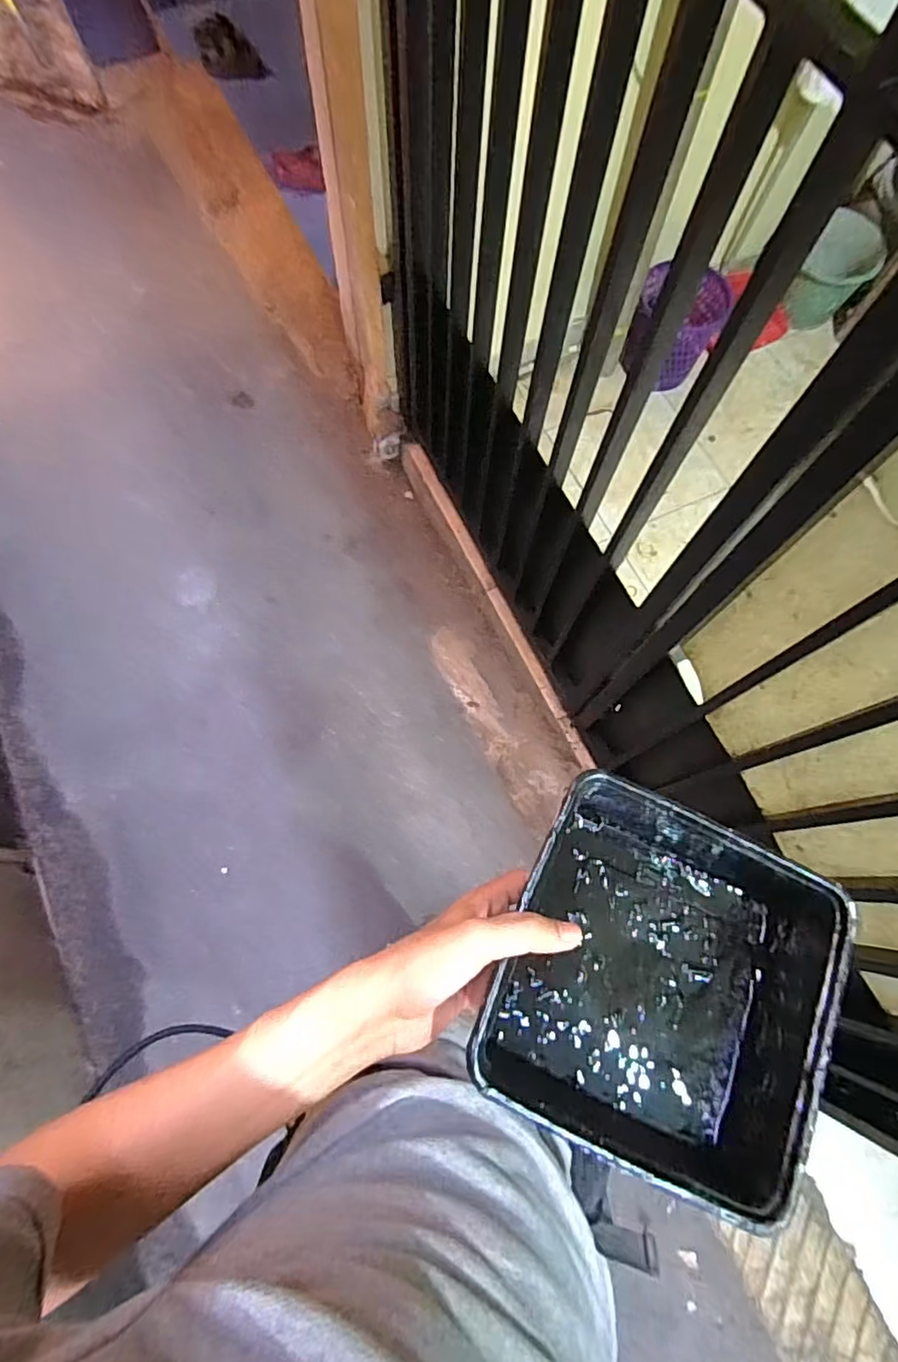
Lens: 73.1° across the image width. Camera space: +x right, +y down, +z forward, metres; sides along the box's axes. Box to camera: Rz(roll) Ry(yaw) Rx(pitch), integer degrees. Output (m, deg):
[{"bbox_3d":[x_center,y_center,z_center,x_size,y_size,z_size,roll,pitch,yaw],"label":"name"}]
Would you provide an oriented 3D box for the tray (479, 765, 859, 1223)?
[{"bbox_3d":[0.133,0.193,0.393,0.193,0.083,0.202,24,71,8],"label":"tray"}]

